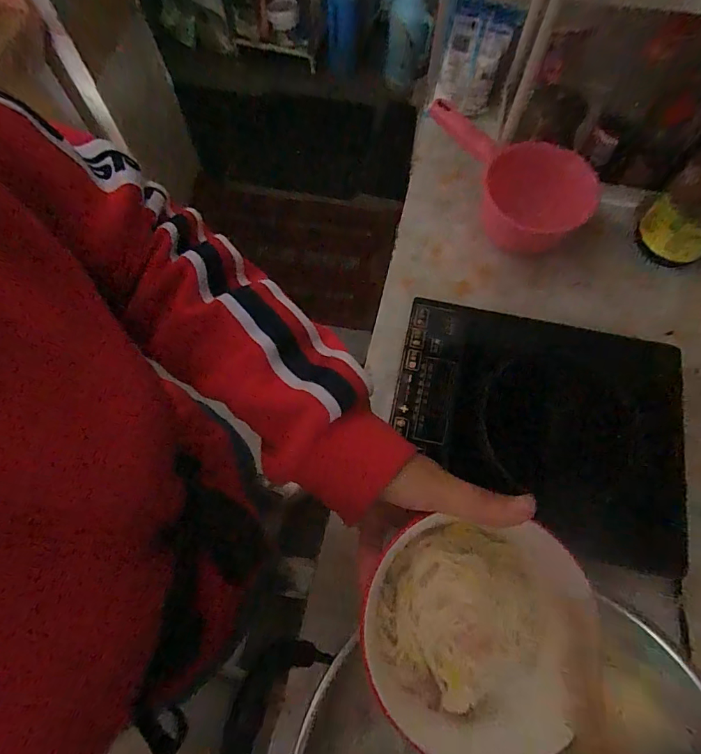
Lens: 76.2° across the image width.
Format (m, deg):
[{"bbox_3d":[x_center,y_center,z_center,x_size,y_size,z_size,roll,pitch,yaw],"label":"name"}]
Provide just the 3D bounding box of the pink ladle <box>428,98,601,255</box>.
[{"bbox_3d":[0.235,-0.304,0.667,0.122,0.096,0.265,-28,72,-10],"label":"pink ladle"}]

